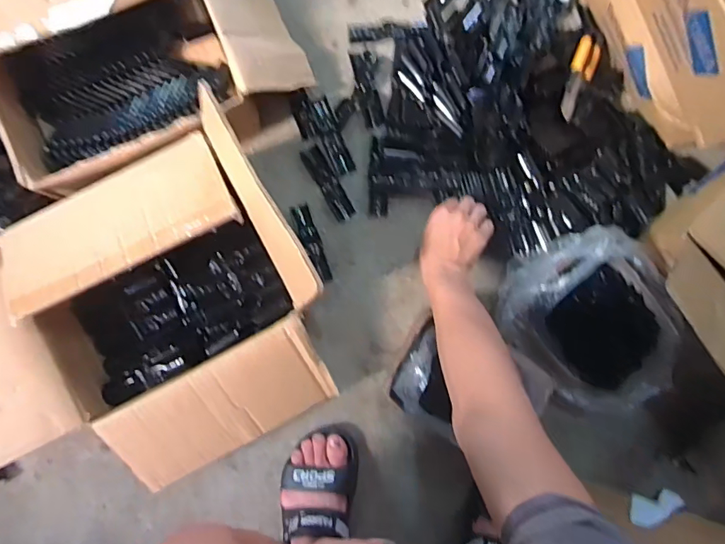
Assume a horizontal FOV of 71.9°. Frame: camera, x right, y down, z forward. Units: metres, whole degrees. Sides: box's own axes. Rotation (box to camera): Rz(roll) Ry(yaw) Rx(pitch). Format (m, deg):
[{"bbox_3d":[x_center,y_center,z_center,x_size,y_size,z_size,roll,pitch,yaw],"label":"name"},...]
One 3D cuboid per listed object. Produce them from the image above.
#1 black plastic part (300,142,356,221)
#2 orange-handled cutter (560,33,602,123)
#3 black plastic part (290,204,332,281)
[{"bbox_3d":[-0.055,-0.142,0.803,0.033,0.009,0.128,-31,87,-2],"label":"black plastic part"},{"bbox_3d":[0.328,-0.295,0.753,0.037,0.009,0.161,26,69,1],"label":"orange-handled cutter"},{"bbox_3d":[-0.079,-0.045,0.791,0.029,0.010,0.124,-23,87,-2],"label":"black plastic part"}]

